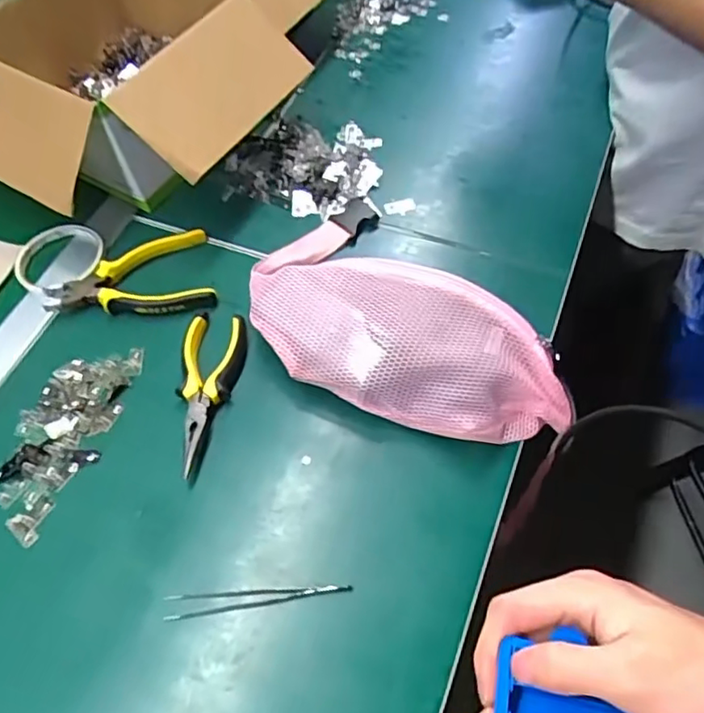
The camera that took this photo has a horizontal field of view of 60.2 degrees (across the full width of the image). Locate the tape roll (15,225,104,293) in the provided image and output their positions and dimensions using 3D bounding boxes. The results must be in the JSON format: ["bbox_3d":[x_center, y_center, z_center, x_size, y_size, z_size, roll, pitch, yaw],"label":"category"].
[{"bbox_3d":[-0.297,-0.106,0.615,0.086,0.015,0.094,-2,59,3],"label":"tape roll"}]

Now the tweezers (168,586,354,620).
[{"bbox_3d":[-0.069,0.177,0.442,0.134,0.006,0.017,-5,59,1],"label":"tweezers"}]

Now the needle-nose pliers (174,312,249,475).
[{"bbox_3d":[-0.125,0.028,0.530,0.056,0.026,0.152,-1,59,4],"label":"needle-nose pliers"}]

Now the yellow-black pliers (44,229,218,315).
[{"bbox_3d":[-0.216,-0.075,0.591,0.156,0.017,0.091,-11,59,-3],"label":"yellow-black pliers"}]

